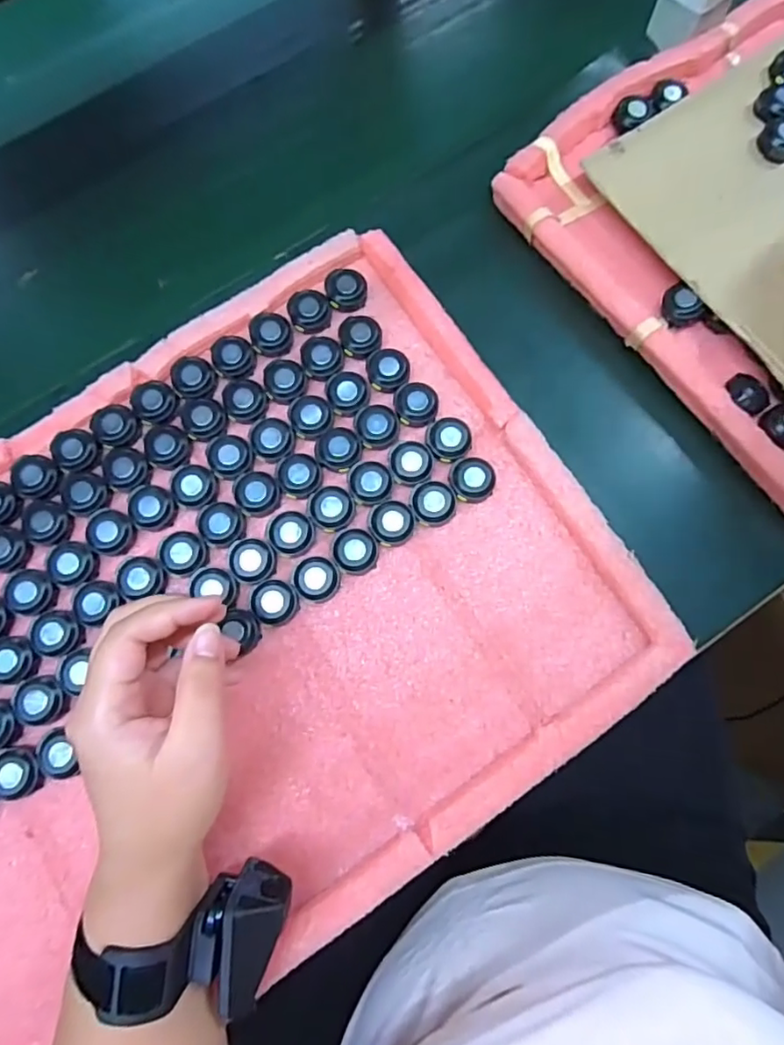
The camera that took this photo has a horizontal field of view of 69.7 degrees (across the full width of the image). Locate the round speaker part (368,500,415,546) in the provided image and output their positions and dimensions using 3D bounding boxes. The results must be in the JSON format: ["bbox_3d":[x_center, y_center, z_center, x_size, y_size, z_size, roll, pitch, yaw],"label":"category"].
[{"bbox_3d":[0.000,0.000,0.373,0.029,0.013,0.028,0,75,2],"label":"round speaker part"}]

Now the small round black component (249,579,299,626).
[{"bbox_3d":[-0.074,0.051,0.362,0.028,0.014,0.027,0,75,2],"label":"small round black component"}]

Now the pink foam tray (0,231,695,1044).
[{"bbox_3d":[-0.115,0.065,0.356,0.485,0.043,0.371,-32,74,-7],"label":"pink foam tray"}]

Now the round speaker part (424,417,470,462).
[{"bbox_3d":[0.038,-0.057,0.381,0.030,0.009,0.028,0,75,2],"label":"round speaker part"}]

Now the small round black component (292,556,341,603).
[{"bbox_3d":[-0.049,0.037,0.365,0.029,0.013,0.029,0,75,2],"label":"small round black component"}]

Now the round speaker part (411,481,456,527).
[{"bbox_3d":[0.027,-0.013,0.374,0.029,0.015,0.029,0,75,2],"label":"round speaker part"}]

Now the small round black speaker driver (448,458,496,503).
[{"bbox_3d":[0.053,-0.028,0.376,0.030,0.015,0.030,0,75,2],"label":"small round black speaker driver"}]

